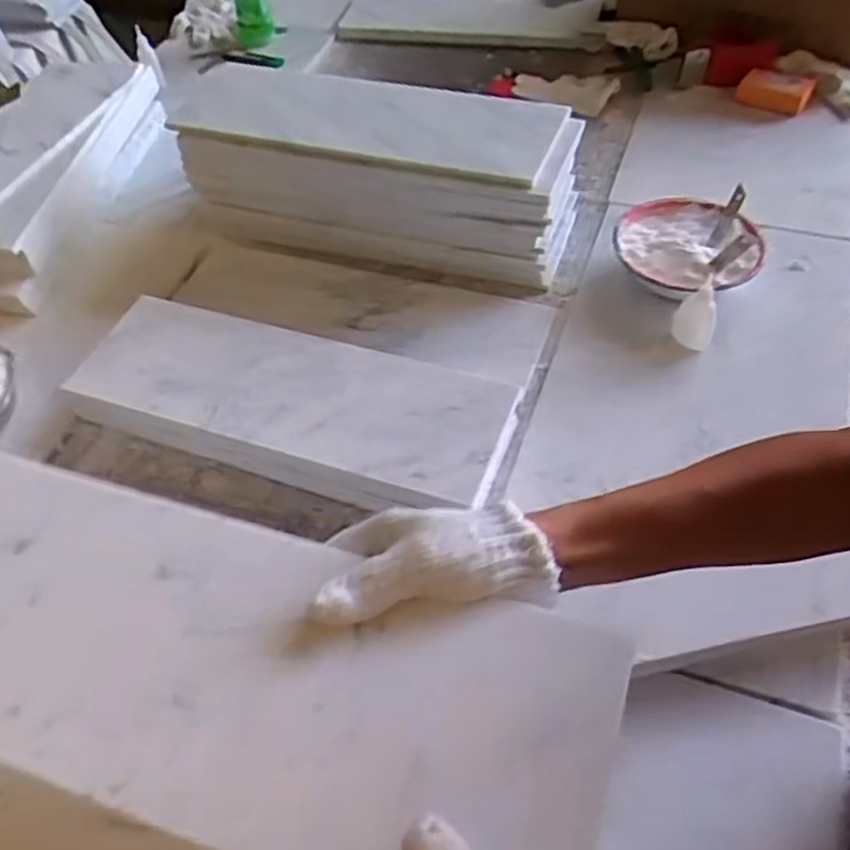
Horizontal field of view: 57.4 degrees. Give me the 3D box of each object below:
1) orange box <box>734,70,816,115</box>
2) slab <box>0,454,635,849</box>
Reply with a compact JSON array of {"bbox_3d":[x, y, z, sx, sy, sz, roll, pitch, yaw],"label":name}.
[{"bbox_3d":[0.522,-0.498,1.150,0.100,0.033,0.059,22,58,19],"label":"orange box"},{"bbox_3d":[-0.137,0.109,0.396,0.449,0.013,0.149,11,55,16],"label":"slab"}]

